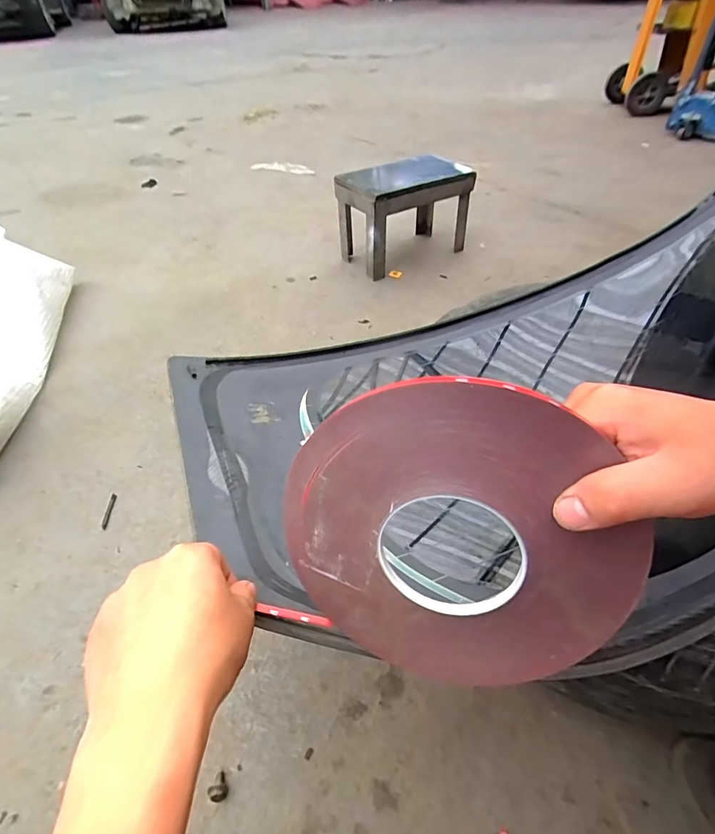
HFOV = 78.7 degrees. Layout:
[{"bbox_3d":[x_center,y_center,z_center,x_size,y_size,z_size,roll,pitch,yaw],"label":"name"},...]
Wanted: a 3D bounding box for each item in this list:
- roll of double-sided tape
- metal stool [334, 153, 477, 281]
[{"bbox_3d":[0.050,0.072,0.241,0.186,0.190,0.008,17,25,7],"label":"roll of double-sided tape"},{"bbox_3d":[0.127,-0.557,1.193,0.332,0.225,0.183,-27,51,-22],"label":"metal stool"}]

